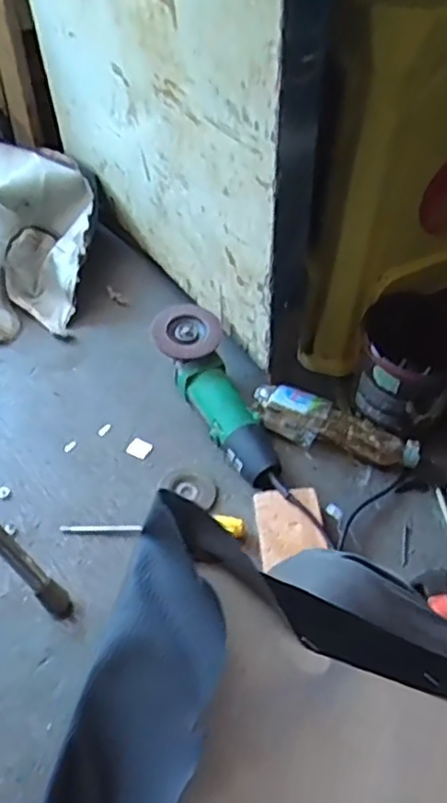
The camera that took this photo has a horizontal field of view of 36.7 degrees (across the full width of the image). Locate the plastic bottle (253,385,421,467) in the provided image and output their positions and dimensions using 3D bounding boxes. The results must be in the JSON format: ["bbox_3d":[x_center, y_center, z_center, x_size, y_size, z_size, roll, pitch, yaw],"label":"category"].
[{"bbox_3d":[0.150,0.033,0.904,0.226,0.057,0.061,15,54,9],"label":"plastic bottle"}]

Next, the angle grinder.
[{"bbox_3d":[0.007,-0.003,0.910,0.093,0.089,0.298,-27,58,-21],"label":"angle grinder"}]

